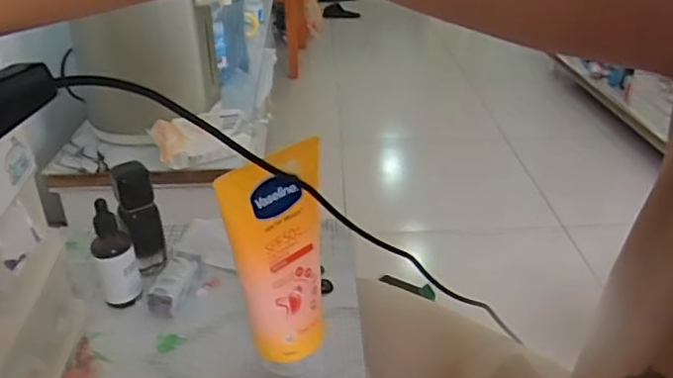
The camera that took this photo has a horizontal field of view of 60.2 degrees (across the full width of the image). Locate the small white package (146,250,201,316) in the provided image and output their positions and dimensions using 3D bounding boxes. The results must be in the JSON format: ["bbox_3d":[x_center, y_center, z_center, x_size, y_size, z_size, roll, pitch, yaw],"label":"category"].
[{"bbox_3d":[-0.160,0.092,0.578,0.029,0.024,0.077,4,31,9],"label":"small white package"}]

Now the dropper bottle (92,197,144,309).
[{"bbox_3d":[-0.211,0.062,0.553,0.035,0.106,0.027,-13,32,-19],"label":"dropper bottle"}]

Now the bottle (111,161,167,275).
[{"bbox_3d":[-0.198,0.036,0.593,0.036,0.120,0.046,-13,32,-19],"label":"bottle"}]

